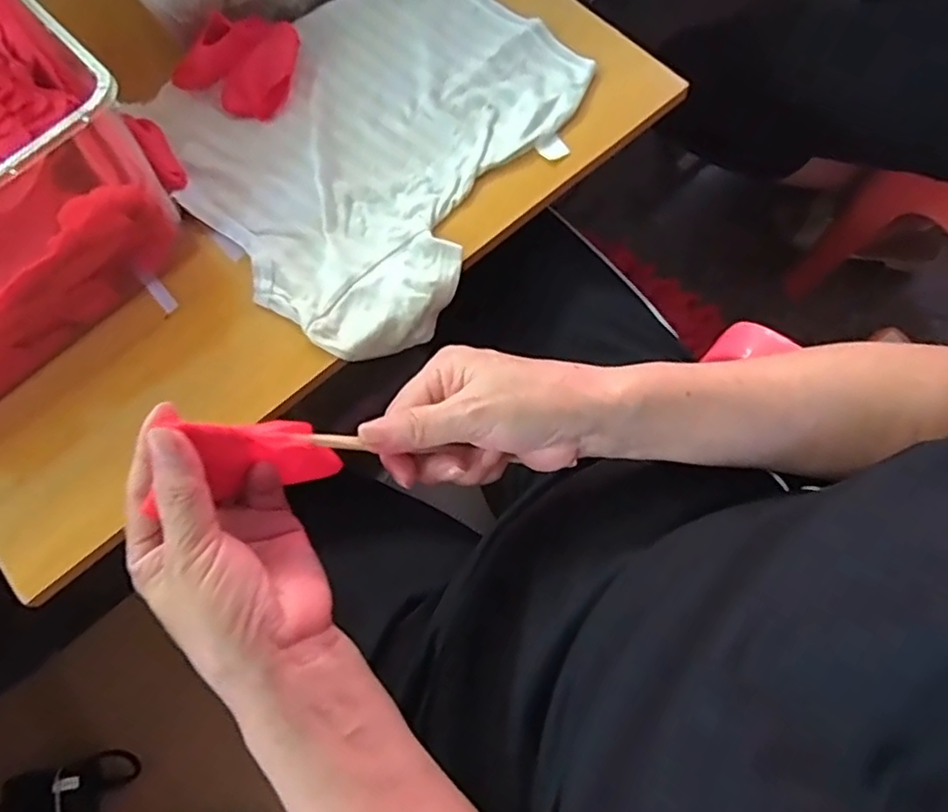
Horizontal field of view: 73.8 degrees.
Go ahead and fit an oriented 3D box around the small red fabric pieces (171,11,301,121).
[{"bbox_3d":[-0.183,-0.279,0.499,0.083,0.039,0.084,-1,71,2],"label":"small red fabric pieces"}]

